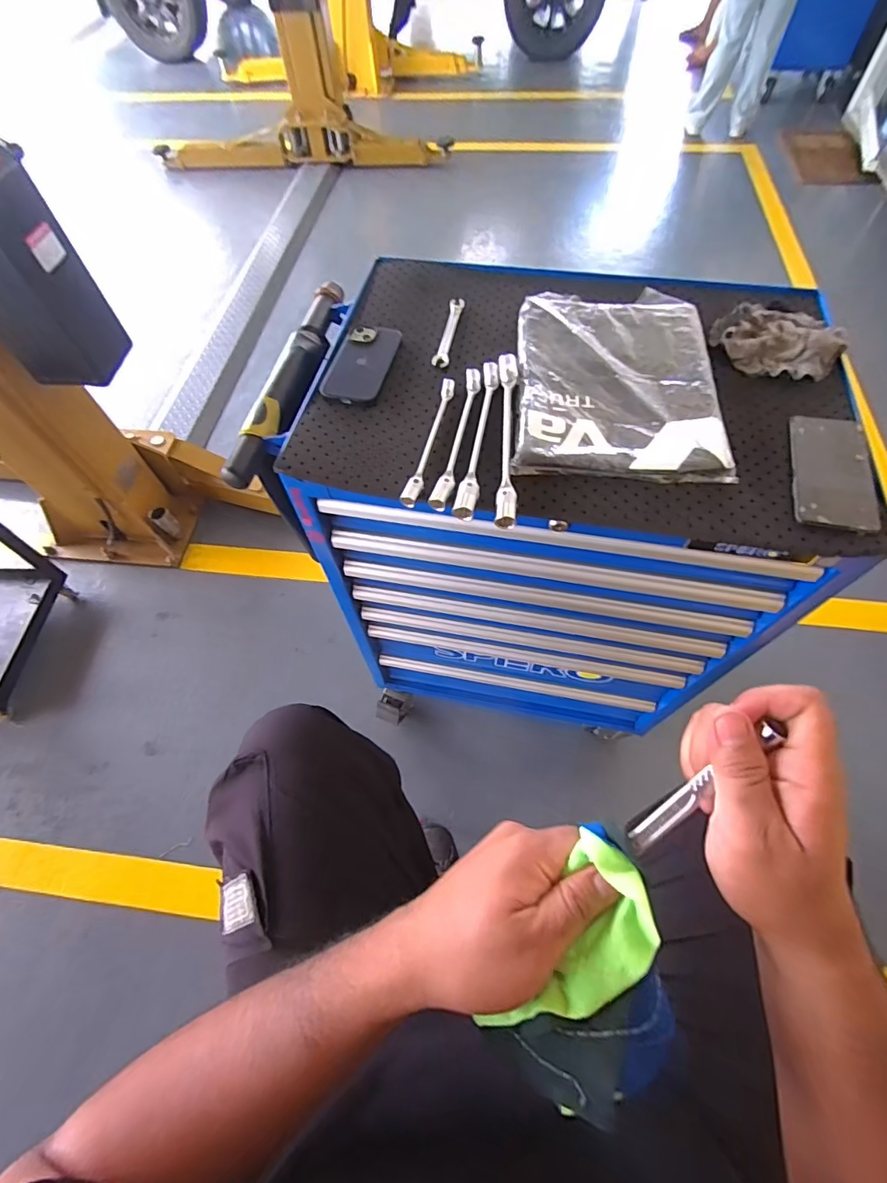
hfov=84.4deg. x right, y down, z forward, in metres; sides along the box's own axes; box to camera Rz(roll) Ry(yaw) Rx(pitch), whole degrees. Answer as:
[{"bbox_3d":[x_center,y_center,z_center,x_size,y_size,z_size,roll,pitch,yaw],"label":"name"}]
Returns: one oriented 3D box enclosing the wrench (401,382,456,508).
[{"bbox_3d":[-0.014,-0.185,0.585,0.019,0.013,0.209,11,62,9],"label":"wrench"}]

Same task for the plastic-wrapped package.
[{"bbox_3d":[0.214,-0.274,0.621,0.235,0.022,0.325,5,61,4],"label":"plastic-wrapped package"}]

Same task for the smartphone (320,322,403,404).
[{"bbox_3d":[-0.109,-0.314,0.662,0.078,0.016,0.155,12,62,9],"label":"smartphone"}]

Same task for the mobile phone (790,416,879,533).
[{"bbox_3d":[0.427,-0.133,0.540,0.076,0.014,0.164,9,61,18],"label":"mobile phone"}]

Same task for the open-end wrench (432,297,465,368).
[{"bbox_3d":[0.008,-0.368,0.691,0.023,0.006,0.151,8,62,7],"label":"open-end wrench"}]

